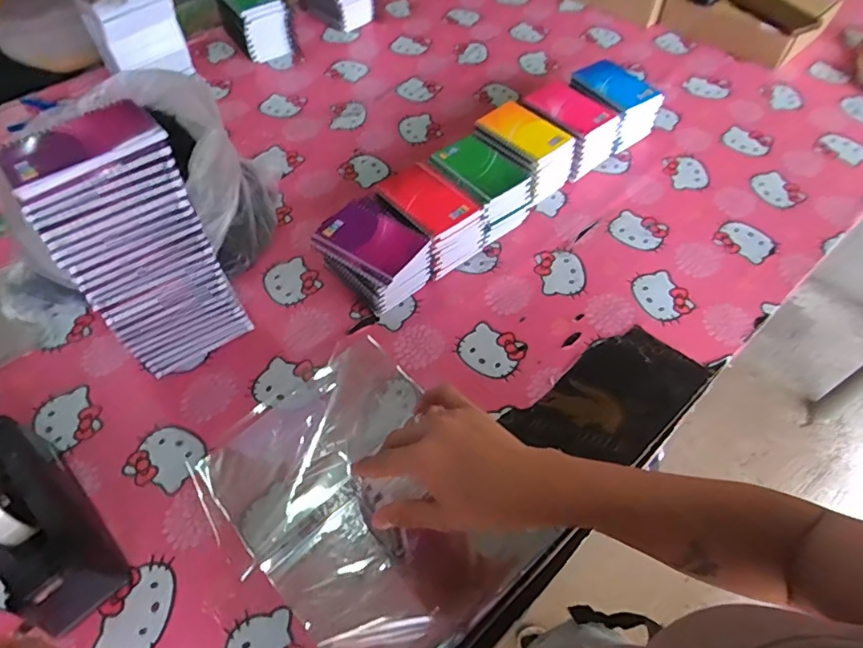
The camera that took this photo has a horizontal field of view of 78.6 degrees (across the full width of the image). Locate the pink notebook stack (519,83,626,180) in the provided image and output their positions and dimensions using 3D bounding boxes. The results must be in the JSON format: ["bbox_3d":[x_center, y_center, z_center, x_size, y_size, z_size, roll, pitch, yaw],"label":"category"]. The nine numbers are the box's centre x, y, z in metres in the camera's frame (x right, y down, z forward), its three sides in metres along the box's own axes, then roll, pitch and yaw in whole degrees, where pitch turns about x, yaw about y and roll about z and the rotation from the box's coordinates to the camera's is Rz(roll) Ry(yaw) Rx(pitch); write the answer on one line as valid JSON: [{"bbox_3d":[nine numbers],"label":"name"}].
[{"bbox_3d":[0.225,-0.320,0.865,0.104,0.091,0.138,-37,62,-22],"label":"pink notebook stack"}]

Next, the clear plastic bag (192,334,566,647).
[{"bbox_3d":[-0.068,0.191,0.579,0.248,0.016,0.325,-37,64,-23],"label":"clear plastic bag"}]

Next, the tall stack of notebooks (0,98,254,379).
[{"bbox_3d":[-0.317,-0.076,0.595,0.141,0.289,0.098,-30,59,-19],"label":"tall stack of notebooks"}]

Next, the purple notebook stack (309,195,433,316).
[{"bbox_3d":[-0.074,-0.090,0.707,0.136,0.096,0.111,36,63,24],"label":"purple notebook stack"}]

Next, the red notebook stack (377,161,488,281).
[{"bbox_3d":[-0.003,-0.150,0.751,0.098,0.090,0.143,-36,61,-22],"label":"red notebook stack"}]

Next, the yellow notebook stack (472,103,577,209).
[{"bbox_3d":[0.141,-0.267,0.836,0.105,0.088,0.138,-38,62,-23],"label":"yellow notebook stack"}]

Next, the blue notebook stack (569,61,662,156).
[{"bbox_3d":[0.309,-0.375,0.907,0.112,0.089,0.142,-21,57,-13],"label":"blue notebook stack"}]

